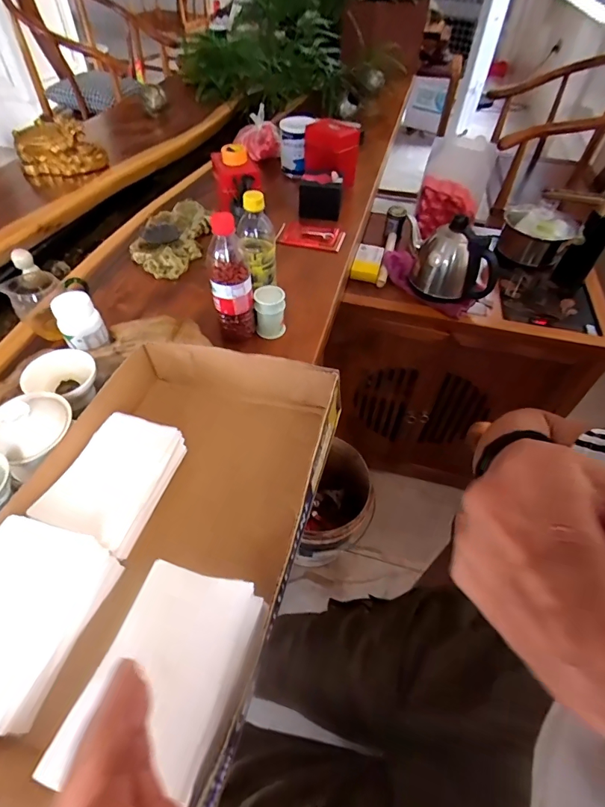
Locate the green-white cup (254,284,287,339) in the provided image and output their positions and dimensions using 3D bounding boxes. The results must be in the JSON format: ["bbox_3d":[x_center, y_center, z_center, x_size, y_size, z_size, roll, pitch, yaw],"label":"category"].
[{"bbox_3d":[-0.055,-0.157,0.720,0.052,0.078,0.050,2,50,-2],"label":"green-white cup"}]

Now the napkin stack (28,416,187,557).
[{"bbox_3d":[-0.203,0.080,0.460,0.108,0.035,0.146,17,51,11],"label":"napkin stack"}]

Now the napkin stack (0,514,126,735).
[{"bbox_3d":[-0.249,0.185,0.366,0.110,0.046,0.149,13,50,8],"label":"napkin stack"}]

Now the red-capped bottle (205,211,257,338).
[{"bbox_3d":[-0.111,-0.186,0.658,0.066,0.208,0.056,-7,51,-9],"label":"red-capped bottle"}]

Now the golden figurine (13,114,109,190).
[{"bbox_3d":[-0.636,-0.659,1.103,0.211,0.136,0.102,-19,54,-18],"label":"golden figurine"}]

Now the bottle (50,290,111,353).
[{"bbox_3d":[-0.332,-0.122,0.626,0.058,0.071,0.052,-25,55,-22],"label":"bottle"}]

